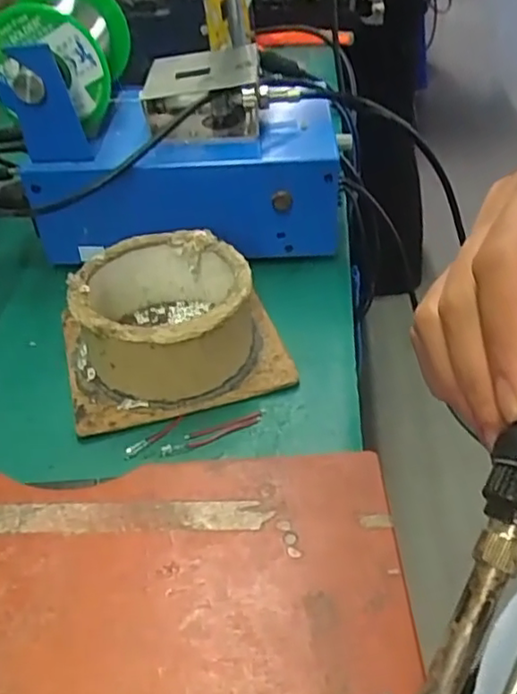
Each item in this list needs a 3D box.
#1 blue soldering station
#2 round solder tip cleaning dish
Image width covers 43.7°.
[{"bbox_3d":[-0.045,-0.118,0.391,0.180,0.114,0.116,-7,42,-1],"label":"blue soldering station"},{"bbox_3d":[-0.048,-0.016,0.327,0.082,0.047,0.082,-4,42,3],"label":"round solder tip cleaning dish"}]

